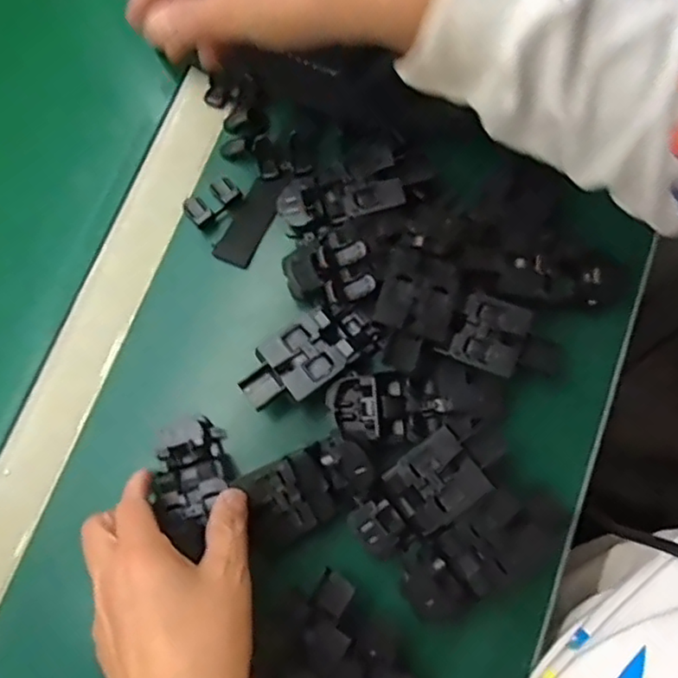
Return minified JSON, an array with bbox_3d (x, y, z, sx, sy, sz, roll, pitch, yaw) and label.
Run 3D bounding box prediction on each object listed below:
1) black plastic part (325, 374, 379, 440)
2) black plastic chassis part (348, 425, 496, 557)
[{"bbox_3d":[0.008,0.041,0.376,0.030,0.015,0.036,-3,75,1],"label":"black plastic part"},{"bbox_3d":[0.044,0.090,0.358,0.076,0.016,0.043,-37,77,-8],"label":"black plastic chassis part"}]

